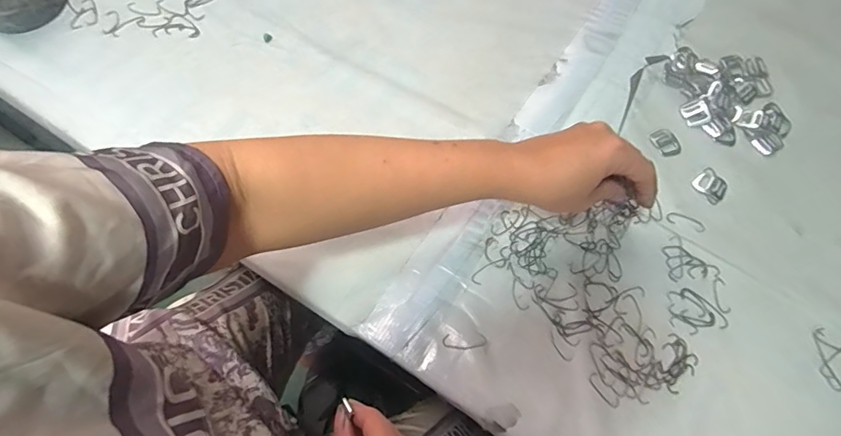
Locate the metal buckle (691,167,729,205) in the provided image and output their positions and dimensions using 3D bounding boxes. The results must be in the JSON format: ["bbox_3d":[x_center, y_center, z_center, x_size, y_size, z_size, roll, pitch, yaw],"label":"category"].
[{"bbox_3d":[0.311,-0.034,0.497,0.032,0.004,0.034,-35,74,-14],"label":"metal buckle"}]

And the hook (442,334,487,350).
[{"bbox_3d":[0.041,0.113,0.428,0.040,0.004,0.014,-1,69,-2],"label":"hook"}]

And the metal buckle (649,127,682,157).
[{"bbox_3d":[0.272,-0.084,0.516,0.028,0.004,0.034,-27,72,-11],"label":"metal buckle"}]

